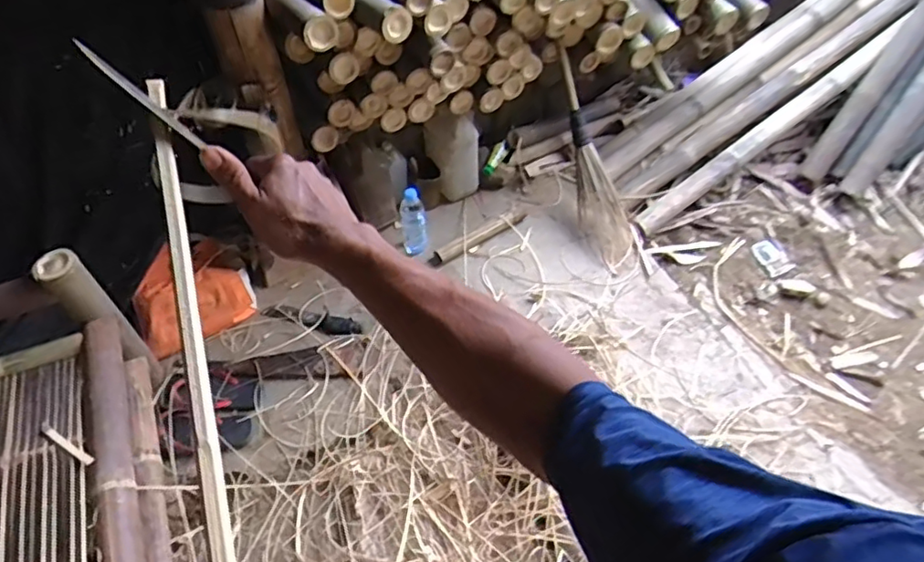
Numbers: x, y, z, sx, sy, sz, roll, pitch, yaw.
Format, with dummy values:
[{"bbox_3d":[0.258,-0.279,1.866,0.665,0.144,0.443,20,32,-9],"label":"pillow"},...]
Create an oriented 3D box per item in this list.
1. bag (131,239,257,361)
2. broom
[{"bbox_3d":[-0.700,0.039,1.591,0.281,0.165,0.223,-25,56,-17],"label":"bag"},{"bbox_3d":[0.382,-0.353,1.798,0.141,0.105,0.651,-18,95,-12],"label":"broom"}]

